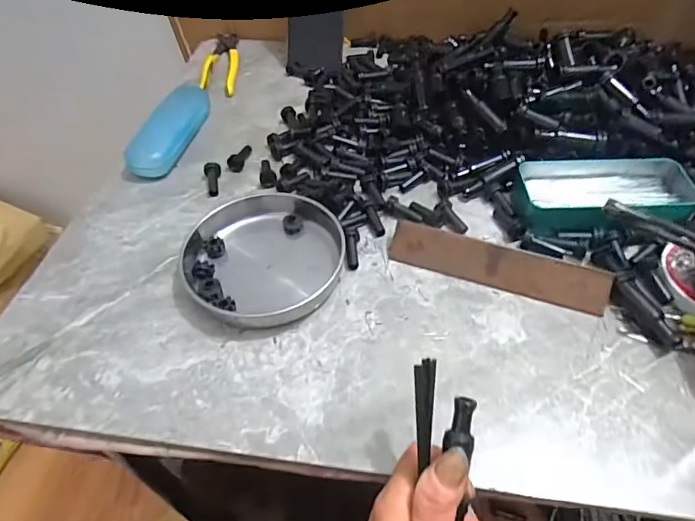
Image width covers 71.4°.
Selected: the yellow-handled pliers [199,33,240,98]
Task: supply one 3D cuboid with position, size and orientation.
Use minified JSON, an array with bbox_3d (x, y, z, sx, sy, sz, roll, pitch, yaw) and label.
[{"bbox_3d":[-0.175,-0.278,0.679,0.042,0.019,0.158,-3,49,0],"label":"yellow-handled pliers"}]

